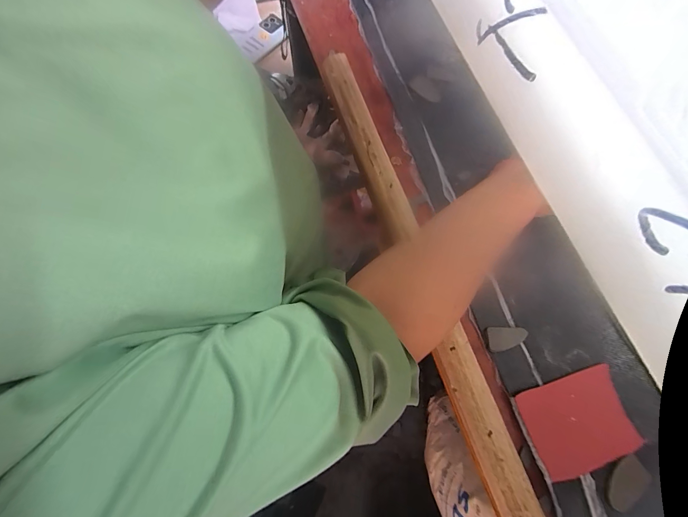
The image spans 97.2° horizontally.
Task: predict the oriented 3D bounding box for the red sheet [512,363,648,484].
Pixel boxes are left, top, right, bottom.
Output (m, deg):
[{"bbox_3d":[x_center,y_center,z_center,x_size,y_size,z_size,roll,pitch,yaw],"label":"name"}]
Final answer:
[{"bbox_3d":[0.231,0.161,0.299,0.108,0.004,0.077,-13,71,-10],"label":"red sheet"}]

